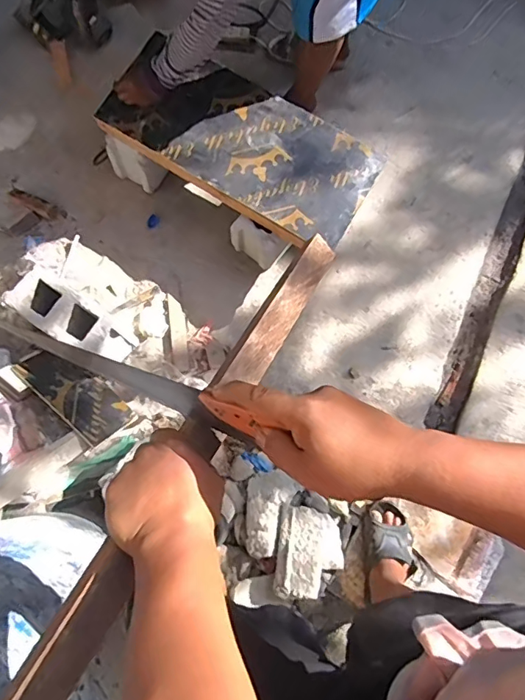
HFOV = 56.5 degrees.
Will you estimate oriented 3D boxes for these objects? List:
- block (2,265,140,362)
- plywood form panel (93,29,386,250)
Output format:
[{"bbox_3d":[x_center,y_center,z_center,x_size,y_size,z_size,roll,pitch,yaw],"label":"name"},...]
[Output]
[{"bbox_3d":[-0.473,-0.075,1.224,0.278,0.175,0.123,31,79,6],"label":"block"},{"bbox_3d":[-0.059,-0.539,1.256,0.696,0.046,0.311,31,80,5],"label":"plywood form panel"}]

